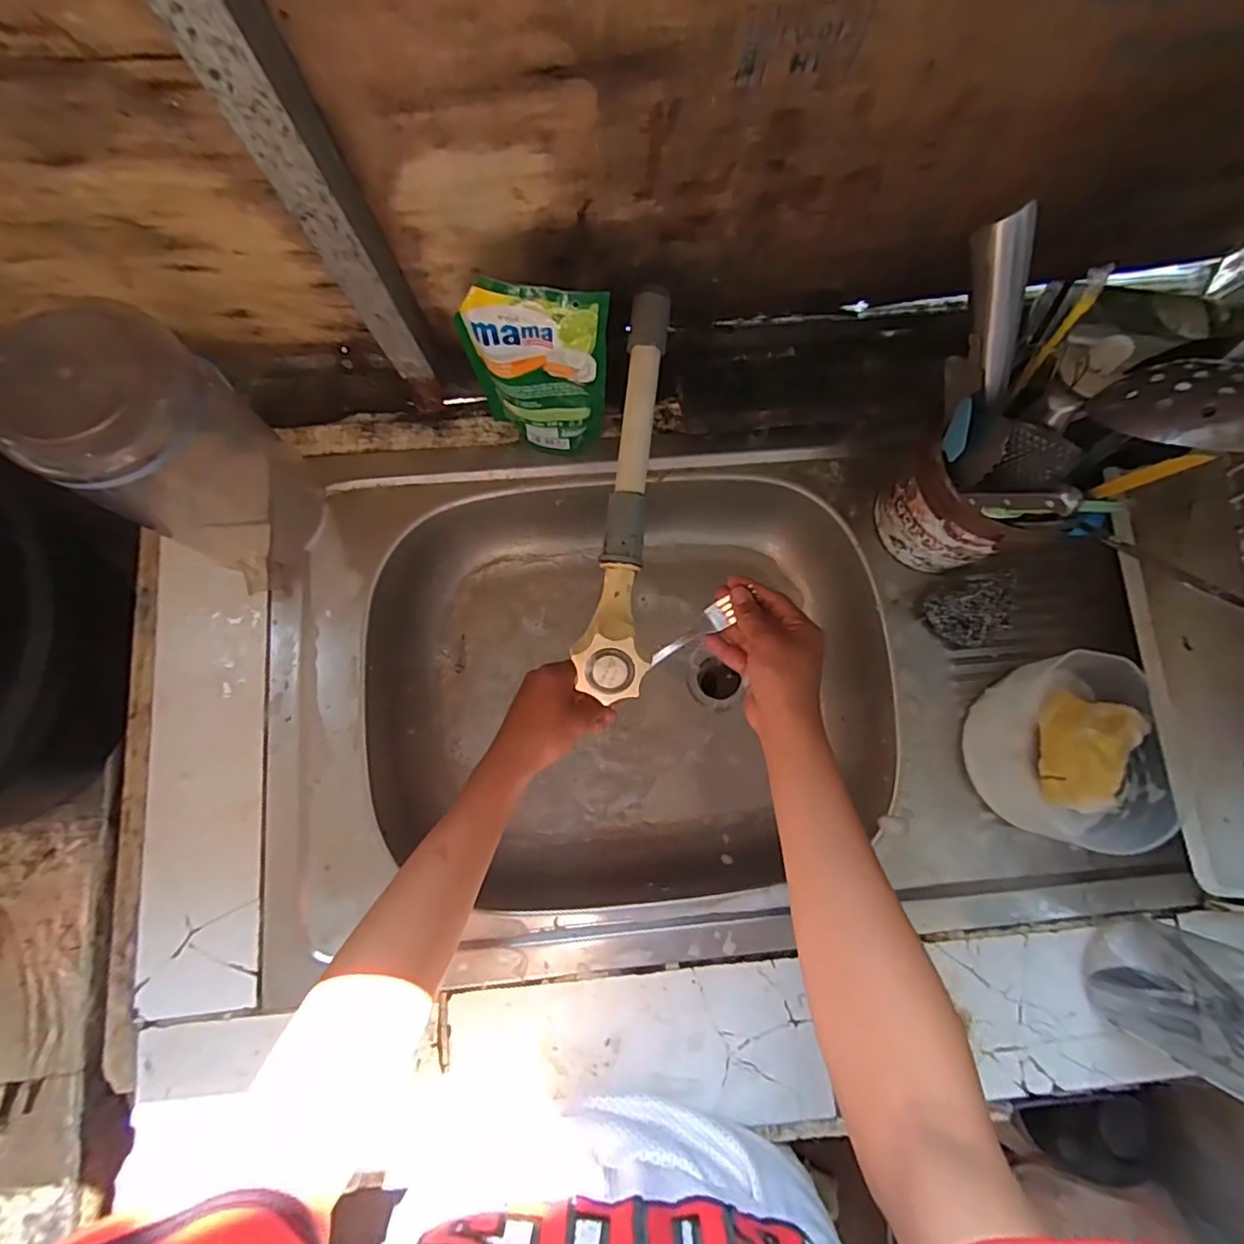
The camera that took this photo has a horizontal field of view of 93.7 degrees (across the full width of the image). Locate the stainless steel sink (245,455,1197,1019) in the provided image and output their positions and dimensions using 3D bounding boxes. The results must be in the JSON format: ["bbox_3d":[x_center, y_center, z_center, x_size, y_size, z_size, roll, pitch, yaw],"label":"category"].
[{"bbox_3d":[0.070,0.060,0.567,0.751,0.124,0.448,-5,79,-3],"label":"stainless steel sink"}]

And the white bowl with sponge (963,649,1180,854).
[{"bbox_3d":[0.375,0.109,0.483,0.138,0.064,0.142,1,79,-3],"label":"white bowl with sponge"}]

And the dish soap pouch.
[{"bbox_3d":[-0.068,-0.198,0.477,0.111,0.161,0.051,3,79,-2],"label":"dish soap pouch"}]

